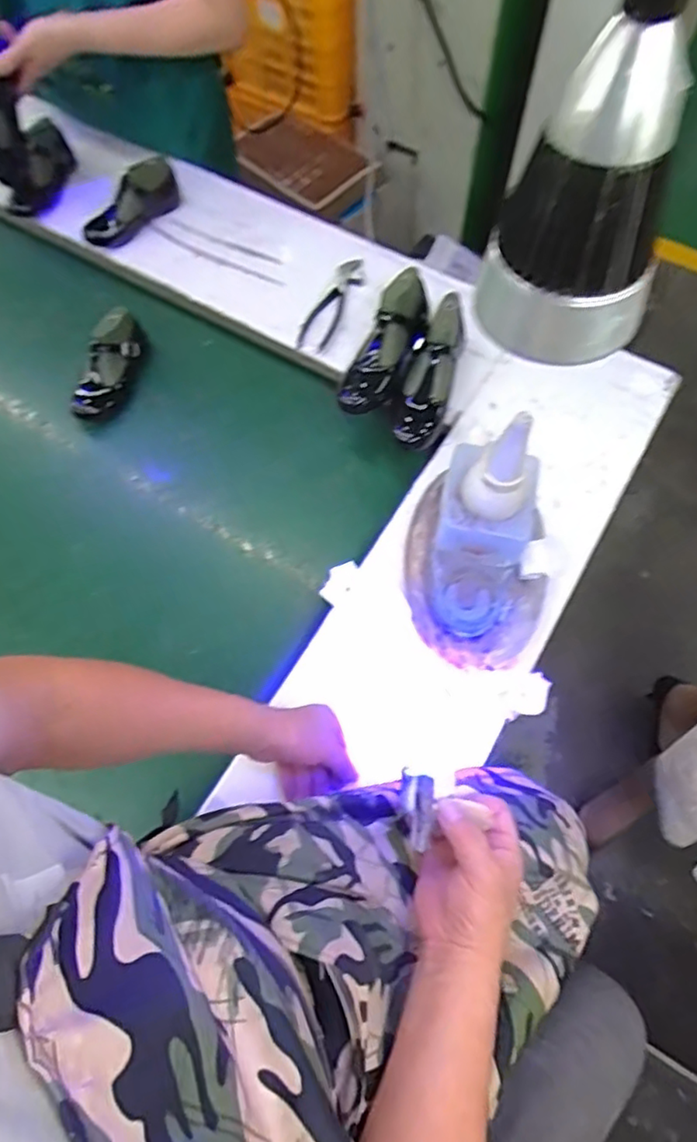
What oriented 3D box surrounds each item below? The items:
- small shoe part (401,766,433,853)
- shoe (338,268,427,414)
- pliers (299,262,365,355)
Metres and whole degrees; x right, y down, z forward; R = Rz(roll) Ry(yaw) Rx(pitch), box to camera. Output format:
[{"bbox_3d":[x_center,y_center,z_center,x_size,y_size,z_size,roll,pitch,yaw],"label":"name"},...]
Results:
[{"bbox_3d":[0.057,0.196,0.510,0.025,0.013,0.064,-4,98,-1],"label":"small shoe part"},{"bbox_3d":[0.056,-0.325,0.900,0.073,0.077,0.232,24,82,10],"label":"shoe"},{"bbox_3d":[-0.023,-0.432,1.000,0.050,0.017,0.201,22,70,9],"label":"pliers"}]

